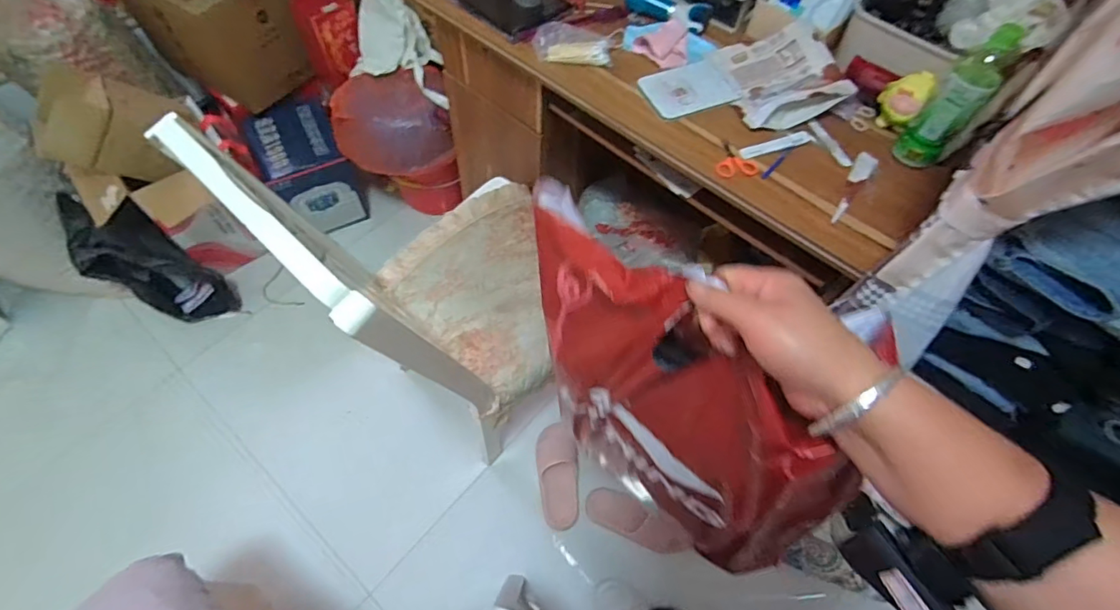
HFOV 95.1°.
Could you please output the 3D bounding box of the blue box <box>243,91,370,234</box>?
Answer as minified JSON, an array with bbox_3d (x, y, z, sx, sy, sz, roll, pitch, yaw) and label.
[{"bbox_3d":[-0.730,-0.402,1.508,0.230,0.233,0.319,-24,64,-16],"label":"blue box"}]

